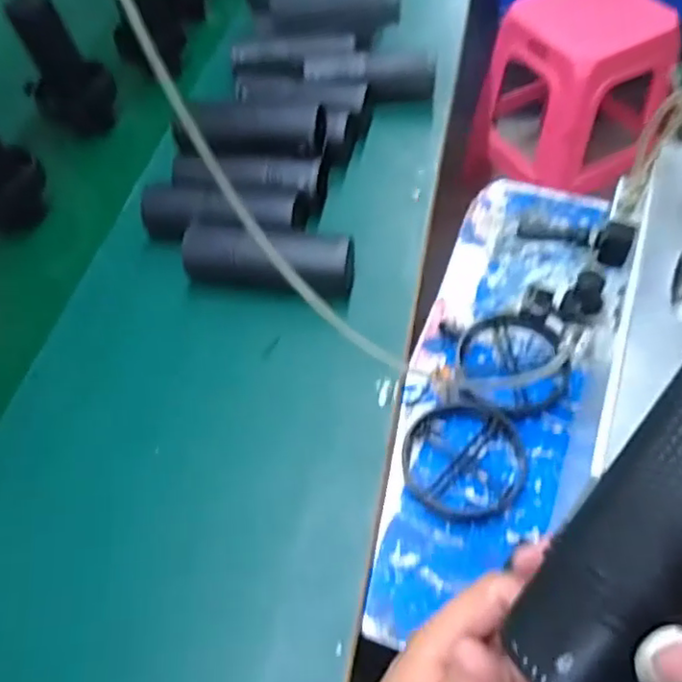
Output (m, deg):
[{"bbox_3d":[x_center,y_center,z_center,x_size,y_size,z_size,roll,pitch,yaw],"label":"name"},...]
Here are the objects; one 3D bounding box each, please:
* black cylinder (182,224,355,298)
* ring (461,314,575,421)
[{"bbox_3d":[-0.071,-0.076,0.605,0.158,0.050,0.054,5,55,9],"label":"black cylinder"},{"bbox_3d":[0.157,0.019,0.562,0.098,0.025,0.103,-2,54,3],"label":"ring"}]

